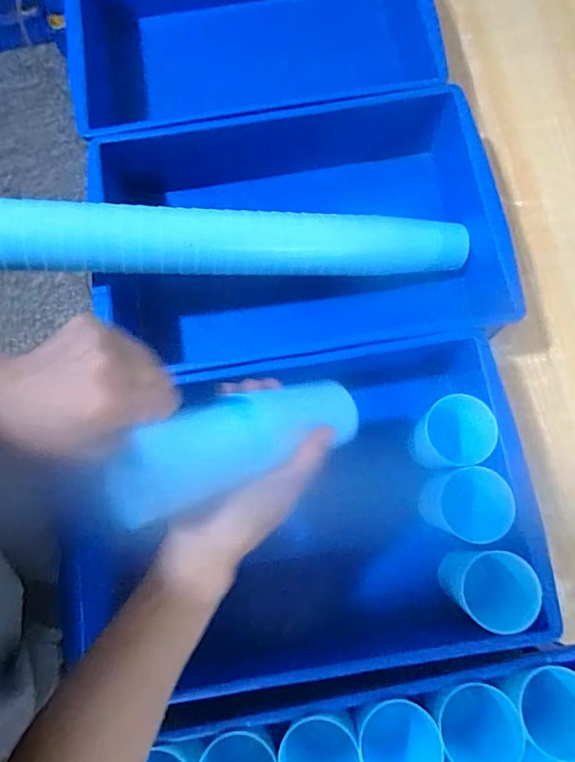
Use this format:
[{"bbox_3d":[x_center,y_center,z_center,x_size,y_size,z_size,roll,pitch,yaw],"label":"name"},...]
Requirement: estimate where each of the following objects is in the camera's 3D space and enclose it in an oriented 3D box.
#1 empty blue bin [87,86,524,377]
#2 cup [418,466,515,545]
[{"bbox_3d":[0.007,-0.164,0.568,0.415,0.103,0.235,-4,76,1],"label":"empty blue bin"},{"bbox_3d":[0.169,0.117,0.499,0.071,0.065,0.064,25,78,8],"label":"cup"}]

